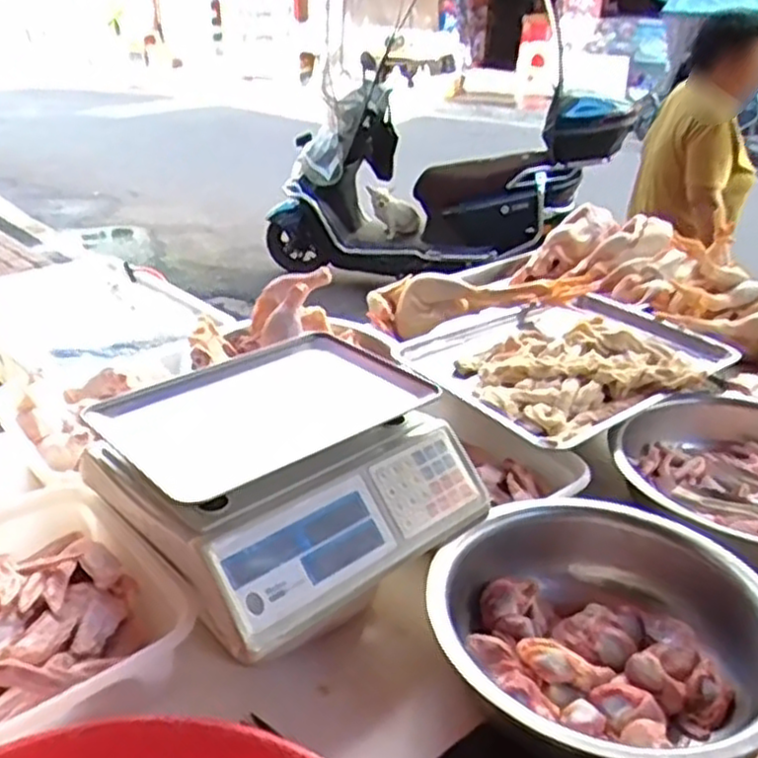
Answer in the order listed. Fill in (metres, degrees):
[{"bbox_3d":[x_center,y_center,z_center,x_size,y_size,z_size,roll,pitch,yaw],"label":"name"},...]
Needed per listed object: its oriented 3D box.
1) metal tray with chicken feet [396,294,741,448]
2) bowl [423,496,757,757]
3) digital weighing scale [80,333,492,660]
[{"bbox_3d":[0.304,-0.045,1.224,0.507,0.048,0.393,-21,35,-35],"label":"metal tray with chicken feet"},{"bbox_3d":[0.220,0.262,0.750,0.325,0.106,0.325,1,28,0],"label":"bowl"},{"bbox_3d":[-0.106,0.090,0.836,0.333,0.113,0.341,-24,37,-38],"label":"digital weighing scale"}]

